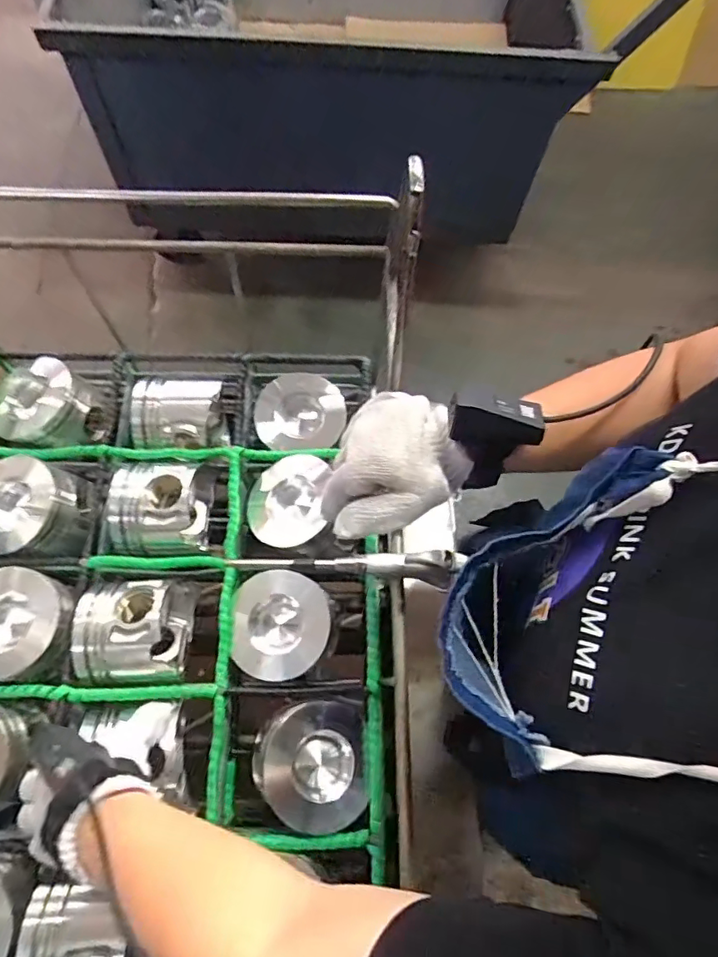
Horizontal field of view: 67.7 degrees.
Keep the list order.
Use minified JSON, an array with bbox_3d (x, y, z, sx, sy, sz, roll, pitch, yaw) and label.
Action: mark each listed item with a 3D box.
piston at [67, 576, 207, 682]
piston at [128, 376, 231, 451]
[{"bbox_3d":[-0.242,0.164,0.582,0.109,0.098,0.111,2,66,-1],"label":"piston"},{"bbox_3d":[-0.226,-0.071,0.676,0.105,0.084,0.101,1,66,-2],"label":"piston"}]

